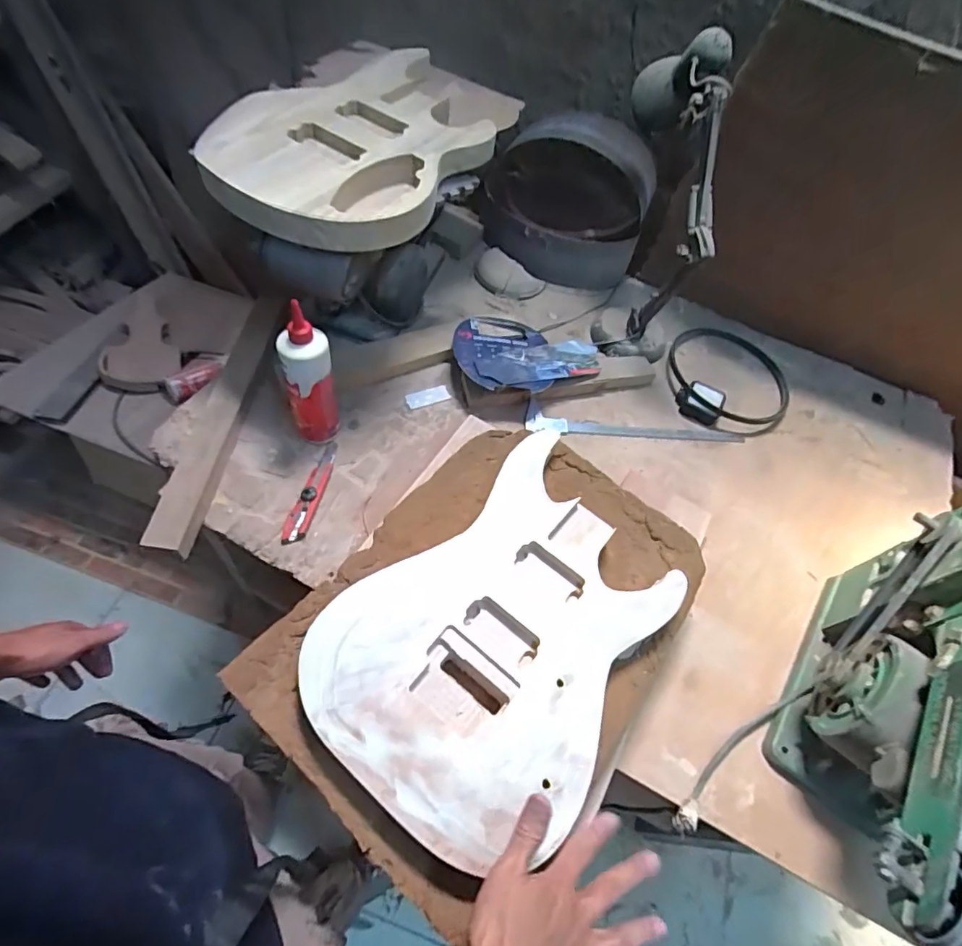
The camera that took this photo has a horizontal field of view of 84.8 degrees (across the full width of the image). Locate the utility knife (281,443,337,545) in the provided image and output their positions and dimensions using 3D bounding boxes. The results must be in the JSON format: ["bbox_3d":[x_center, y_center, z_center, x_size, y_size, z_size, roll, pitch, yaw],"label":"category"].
[{"bbox_3d":[-0.246,0.024,0.768,0.031,0.018,0.170,14,59,2],"label":"utility knife"}]

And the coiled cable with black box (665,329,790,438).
[{"bbox_3d":[0.456,-0.181,0.969,0.226,0.030,0.260,16,59,3],"label":"coiled cable with black box"}]

